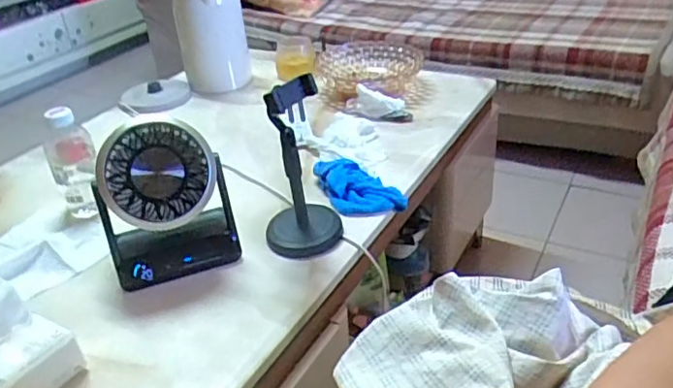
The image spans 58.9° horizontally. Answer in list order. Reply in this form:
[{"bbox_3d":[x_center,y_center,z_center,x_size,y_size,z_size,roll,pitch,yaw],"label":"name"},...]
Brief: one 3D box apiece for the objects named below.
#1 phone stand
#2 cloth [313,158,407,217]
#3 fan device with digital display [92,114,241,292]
[{"bbox_3d":[-0.055,-0.040,0.802,0.103,0.250,0.103,-7,32,-3],"label":"phone stand"},{"bbox_3d":[0.040,-0.014,0.951,0.116,0.031,0.124,-11,52,-16],"label":"cloth"},{"bbox_3d":[-0.226,0.011,0.783,0.163,0.192,0.102,-16,34,-16],"label":"fan device with digital display"}]

